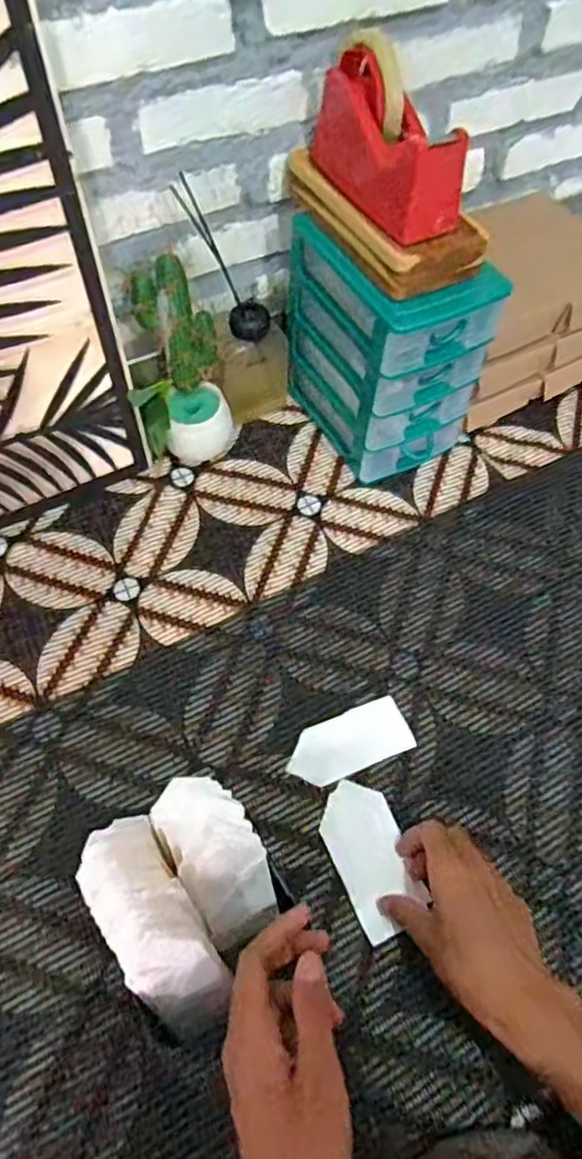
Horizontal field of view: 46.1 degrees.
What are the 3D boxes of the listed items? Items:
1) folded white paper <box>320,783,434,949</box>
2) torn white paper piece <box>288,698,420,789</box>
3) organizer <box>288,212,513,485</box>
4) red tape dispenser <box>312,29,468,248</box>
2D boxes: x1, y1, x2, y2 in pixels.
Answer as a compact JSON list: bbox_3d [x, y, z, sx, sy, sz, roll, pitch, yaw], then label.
[{"bbox_3d":[0.064,0.219,0.544,0.058,0.004,0.114,-19,60,-13],"label":"folded white paper"},{"bbox_3d":[0.052,0.143,0.600,0.108,0.006,0.053,-20,60,-14],"label":"torn white paper piece"},{"bbox_3d":[0.097,-0.249,0.724,0.129,0.218,0.181,-26,62,-17],"label":"organizer"},{"bbox_3d":[0.079,-0.380,0.587,0.061,0.101,0.164,-24,62,-16],"label":"red tape dispenser"}]

